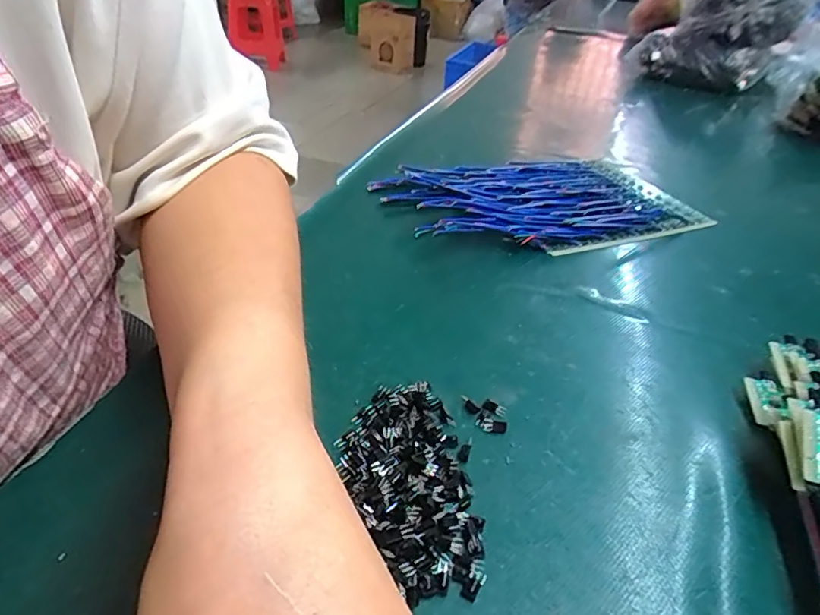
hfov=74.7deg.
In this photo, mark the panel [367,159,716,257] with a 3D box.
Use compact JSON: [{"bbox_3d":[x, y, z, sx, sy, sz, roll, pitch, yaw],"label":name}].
[{"bbox_3d":[0.120,-0.103,0.493,0.282,0.032,0.155,-10,38,-25],"label":"panel"}]

